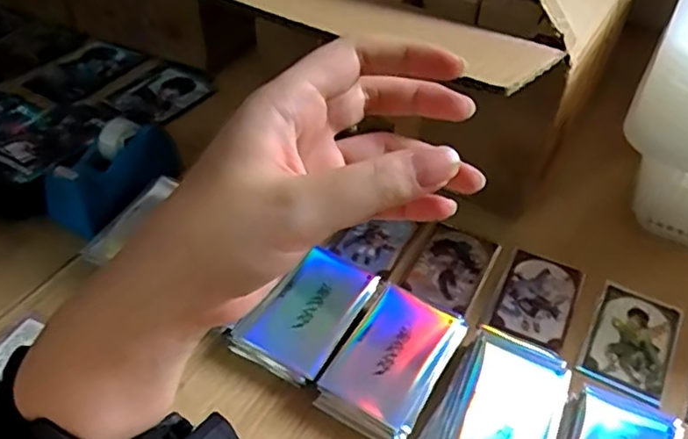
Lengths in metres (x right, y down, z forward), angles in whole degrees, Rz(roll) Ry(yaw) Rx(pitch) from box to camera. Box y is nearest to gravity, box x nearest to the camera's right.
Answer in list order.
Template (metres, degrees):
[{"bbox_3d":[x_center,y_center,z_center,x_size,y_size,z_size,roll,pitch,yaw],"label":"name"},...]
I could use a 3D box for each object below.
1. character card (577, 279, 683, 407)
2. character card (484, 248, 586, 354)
[{"bbox_3d":[0.211,0.088,0.464,0.059,0.005,0.098,24,49,21],"label":"character card"},{"bbox_3d":[0.149,0.061,0.487,0.056,0.004,0.090,22,49,17],"label":"character card"}]

